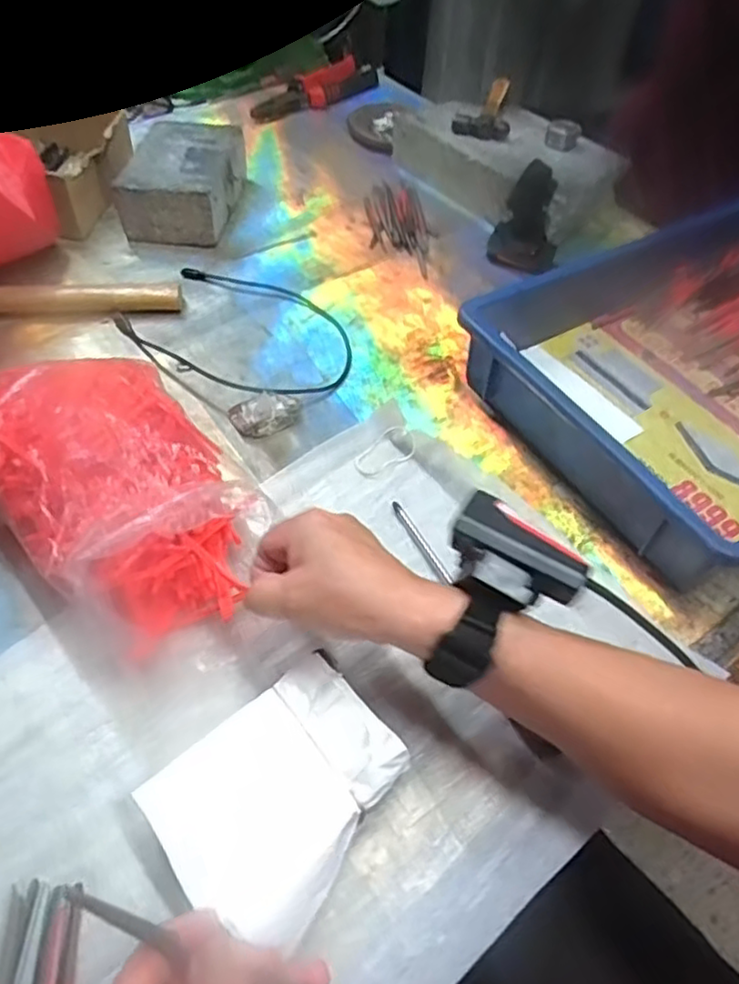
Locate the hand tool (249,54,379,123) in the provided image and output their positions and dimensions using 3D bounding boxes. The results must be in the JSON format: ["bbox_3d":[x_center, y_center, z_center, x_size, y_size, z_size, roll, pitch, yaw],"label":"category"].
[{"bbox_3d":[-0.069,-0.570,0.952,0.075,0.031,0.210,33,56,20],"label":"hand tool"}]

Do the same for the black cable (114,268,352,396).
[{"bbox_3d":[-0.113,-0.151,0.629,0.211,0.011,0.146,27,55,16],"label":"black cable"}]

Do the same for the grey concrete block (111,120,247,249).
[{"bbox_3d":[-0.199,-0.337,0.736,0.099,0.065,0.157,7,51,1],"label":"grey concrete block"}]

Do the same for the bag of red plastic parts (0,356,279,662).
[{"bbox_3d":[-0.179,-0.012,0.457,0.133,0.088,0.228,-36,62,-28],"label":"bag of red plastic parts"}]

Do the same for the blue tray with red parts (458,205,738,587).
[{"bbox_3d":[0.321,-0.122,0.589,0.431,0.073,0.285,-26,58,-22],"label":"blue tray with red parts"}]

